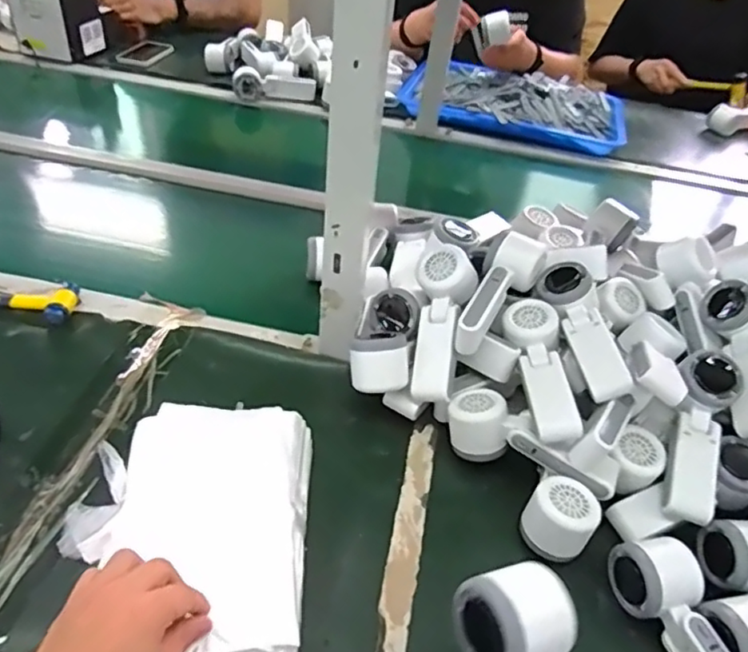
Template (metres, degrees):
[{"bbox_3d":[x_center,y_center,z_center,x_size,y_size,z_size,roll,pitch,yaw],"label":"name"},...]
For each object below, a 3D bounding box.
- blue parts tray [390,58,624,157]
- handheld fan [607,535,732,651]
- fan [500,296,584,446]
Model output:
[{"bbox_3d":[0.311,-0.498,1.286,0.470,0.059,0.301,16,42,9],"label":"blue parts tray"},{"bbox_3d":[0.259,0.251,0.471,0.067,0.046,0.170,-14,46,-22],"label":"handheld fan"},{"bbox_3d":[0.169,0.037,0.588,0.050,0.041,0.164,-1,42,-10],"label":"fan"}]

